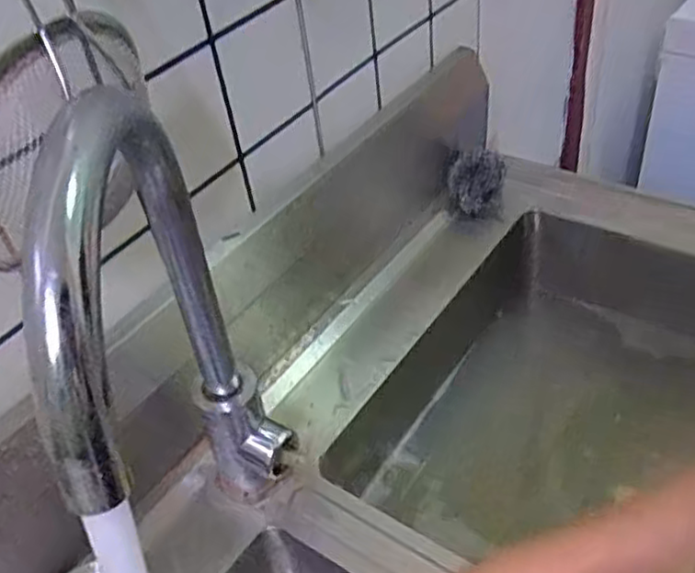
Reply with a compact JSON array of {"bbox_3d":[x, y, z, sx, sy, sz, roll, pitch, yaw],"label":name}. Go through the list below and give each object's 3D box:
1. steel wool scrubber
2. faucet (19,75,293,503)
[{"bbox_3d":[0.146,-0.116,0.799,0.060,0.055,0.060,7,44,16],"label":"steel wool scrubber"},{"bbox_3d":[-0.069,0.076,0.371,0.055,0.370,0.207,-12,42,-4],"label":"faucet"}]

